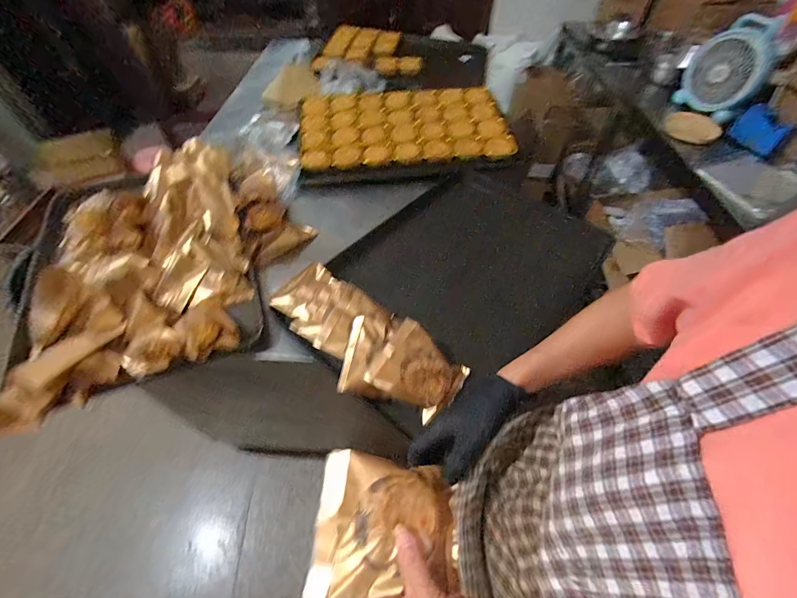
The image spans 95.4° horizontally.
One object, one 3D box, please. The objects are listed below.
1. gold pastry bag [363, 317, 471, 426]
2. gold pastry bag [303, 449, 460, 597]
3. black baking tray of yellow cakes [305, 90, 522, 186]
[{"bbox_3d":[0.025,0.116,0.559,0.126,0.050,0.113,43,60,-4],"label":"gold pastry bag"},{"bbox_3d":[-0.009,0.210,0.338,0.129,0.041,0.112,4,53,0],"label":"gold pastry bag"},{"bbox_3d":[0.014,-0.493,1.042,0.585,0.052,0.400,-8,53,-6],"label":"black baking tray of yellow cakes"}]

